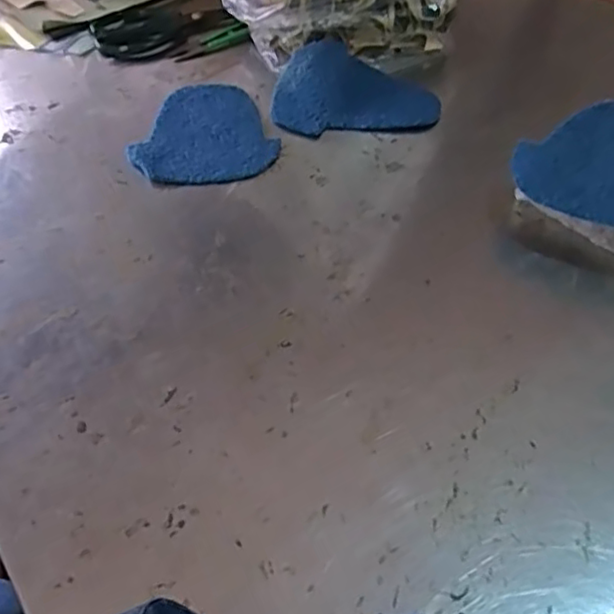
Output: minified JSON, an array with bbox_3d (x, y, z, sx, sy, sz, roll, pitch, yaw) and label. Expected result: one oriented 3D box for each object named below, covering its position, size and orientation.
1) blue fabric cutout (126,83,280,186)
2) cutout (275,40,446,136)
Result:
[{"bbox_3d":[-0.083,-0.159,0.563,0.118,0.006,0.156,6,48,8],"label":"blue fabric cutout"},{"bbox_3d":[0.047,-0.206,0.590,0.147,0.020,0.124,5,48,7],"label":"cutout"}]

